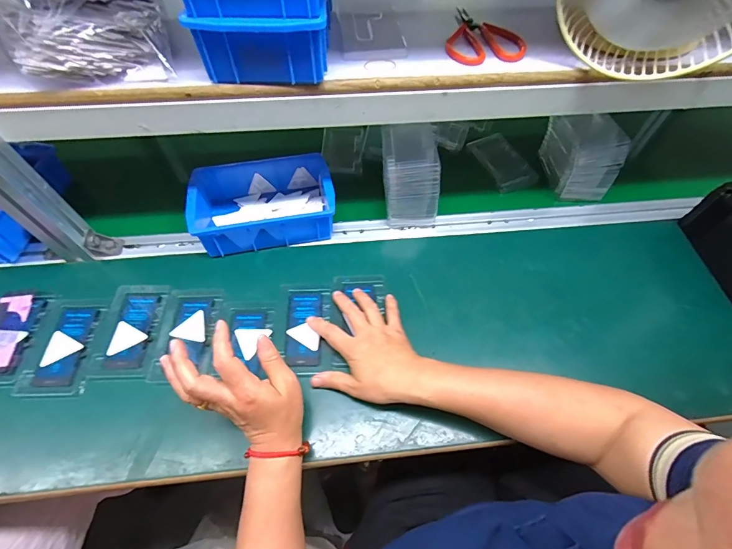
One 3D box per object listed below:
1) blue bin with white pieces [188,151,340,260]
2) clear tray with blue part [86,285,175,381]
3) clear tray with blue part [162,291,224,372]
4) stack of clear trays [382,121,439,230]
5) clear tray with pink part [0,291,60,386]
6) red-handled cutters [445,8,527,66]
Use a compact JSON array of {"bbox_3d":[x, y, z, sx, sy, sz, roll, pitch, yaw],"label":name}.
[{"bbox_3d":[-0.155,-0.109,0.559,0.200,0.059,0.134,-11,59,-9],"label":"blue bin with white pieces"},{"bbox_3d":[-0.303,0.070,0.477,0.073,0.005,0.128,0,58,-2],"label":"clear tray with blue part"},{"bbox_3d":[-0.227,0.068,0.478,0.066,0.011,0.106,-2,58,-3],"label":"clear tray with blue part"},{"bbox_3d":[0.064,-0.156,0.562,0.083,0.118,0.115,-2,58,-3],"label":"stack of clear trays"},{"bbox_3d":[-0.452,0.077,0.468,0.078,0.005,0.126,-5,59,-5],"label":"clear tray with pink part"},{"bbox_3d":[0.145,-0.288,0.443,0.089,0.008,0.119,10,58,4],"label":"red-handled cutters"}]

